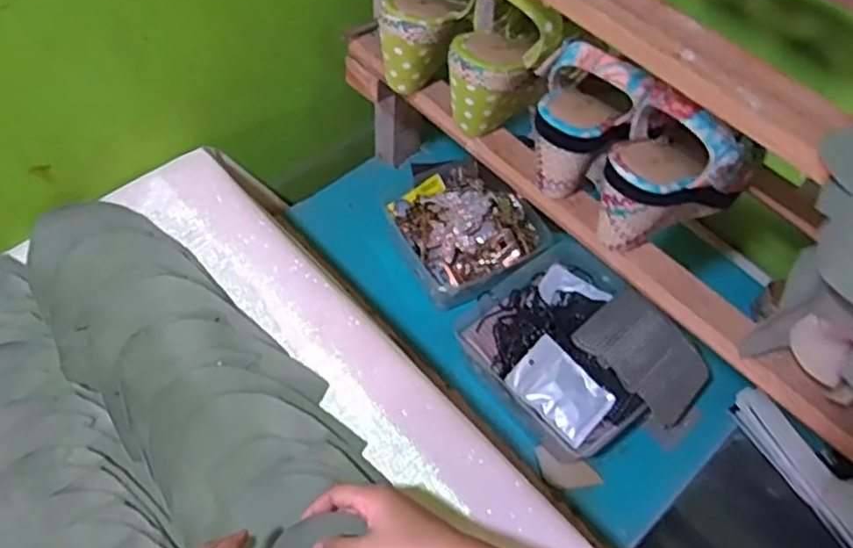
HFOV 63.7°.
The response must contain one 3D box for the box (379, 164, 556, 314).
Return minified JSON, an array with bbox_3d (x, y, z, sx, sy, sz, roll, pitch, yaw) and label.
[{"bbox_3d":[0.043,-0.053,0.827,0.154,0.065,0.164,-27,63,-19],"label":"box"}]

